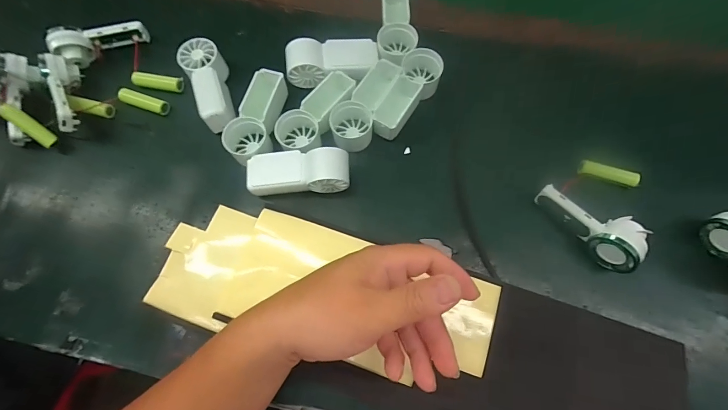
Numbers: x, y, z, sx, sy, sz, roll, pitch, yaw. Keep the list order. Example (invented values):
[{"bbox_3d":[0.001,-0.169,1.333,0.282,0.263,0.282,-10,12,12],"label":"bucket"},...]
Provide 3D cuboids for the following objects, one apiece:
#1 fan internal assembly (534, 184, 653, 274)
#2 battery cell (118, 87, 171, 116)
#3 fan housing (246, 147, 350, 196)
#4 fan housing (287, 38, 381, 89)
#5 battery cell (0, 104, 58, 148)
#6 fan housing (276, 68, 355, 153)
[{"bbox_3d":[0.197,0.013,0.309,0.037,0.036,0.091,-42,76,-11],"label":"fan internal assembly"},{"bbox_3d":[-0.229,-0.108,0.372,0.051,0.013,0.017,17,73,7],"label":"battery cell"},{"bbox_3d":[-0.060,-0.029,0.335,0.093,0.029,0.038,-2,72,1],"label":"fan housing"},{"bbox_3d":[-0.031,-0.144,0.368,0.090,0.035,0.040,-5,72,0],"label":"fan housing"},{"bbox_3d":[-0.326,-0.077,0.347,0.051,0.016,0.014,44,76,-19],"label":"battery cell"},{"bbox_3d":[-0.043,-0.092,0.350,0.044,0.032,0.097,35,77,12],"label":"fan housing"}]

